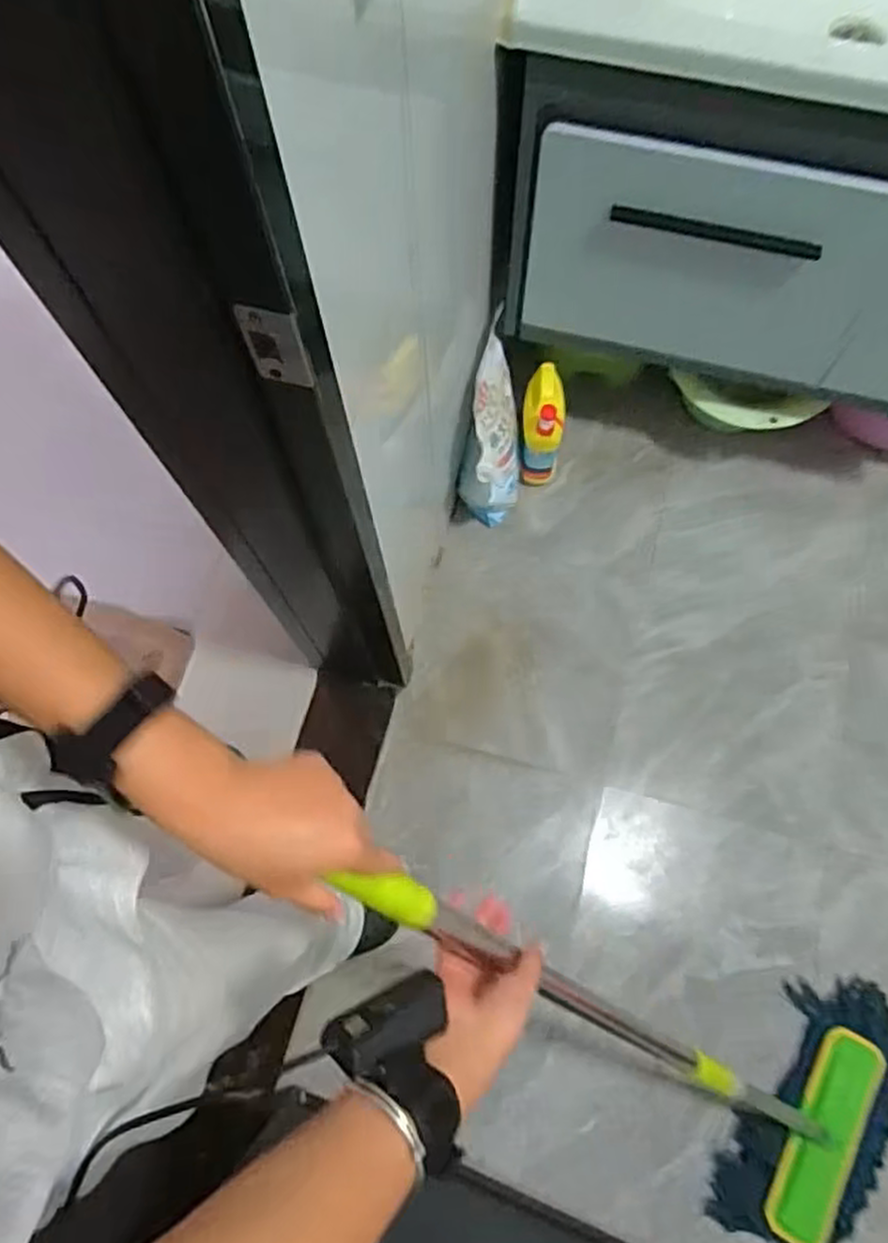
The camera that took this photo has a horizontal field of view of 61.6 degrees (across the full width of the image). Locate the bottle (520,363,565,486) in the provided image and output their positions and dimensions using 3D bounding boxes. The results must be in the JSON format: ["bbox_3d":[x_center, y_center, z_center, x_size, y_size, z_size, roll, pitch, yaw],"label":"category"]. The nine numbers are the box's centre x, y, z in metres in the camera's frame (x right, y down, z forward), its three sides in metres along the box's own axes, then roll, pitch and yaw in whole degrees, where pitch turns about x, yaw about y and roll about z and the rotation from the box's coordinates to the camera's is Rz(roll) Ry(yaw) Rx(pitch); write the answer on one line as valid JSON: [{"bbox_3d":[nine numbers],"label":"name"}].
[{"bbox_3d":[0.183,-0.361,1.403,0.080,0.229,0.131,10,72,4],"label":"bottle"}]

